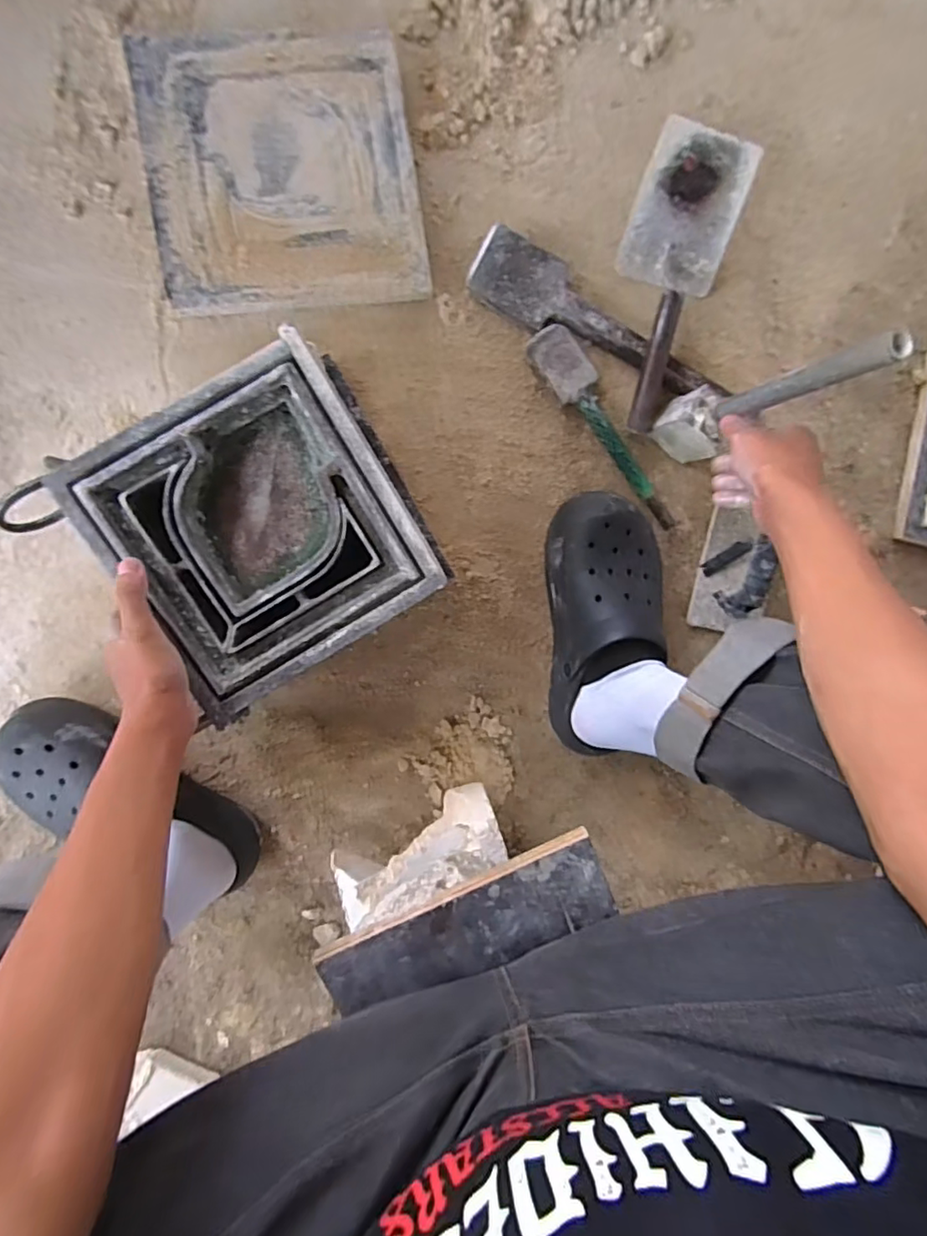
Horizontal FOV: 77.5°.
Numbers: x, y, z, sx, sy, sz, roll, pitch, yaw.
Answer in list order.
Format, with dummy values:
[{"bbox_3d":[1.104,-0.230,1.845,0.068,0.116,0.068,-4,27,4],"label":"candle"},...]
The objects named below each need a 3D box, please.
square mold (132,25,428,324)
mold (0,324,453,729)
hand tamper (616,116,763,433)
[{"bbox_3d":[-0.172,-0.431,0.557,0.246,0.030,0.255,-8,96,-4],"label":"square mold"},{"bbox_3d":[-0.165,-0.071,0.472,0.235,0.037,0.229,-33,97,-1],"label":"mold"},{"bbox_3d":[0.208,-0.338,0.601,0.110,0.067,0.278,16,96,-7],"label":"hand tamper"}]

